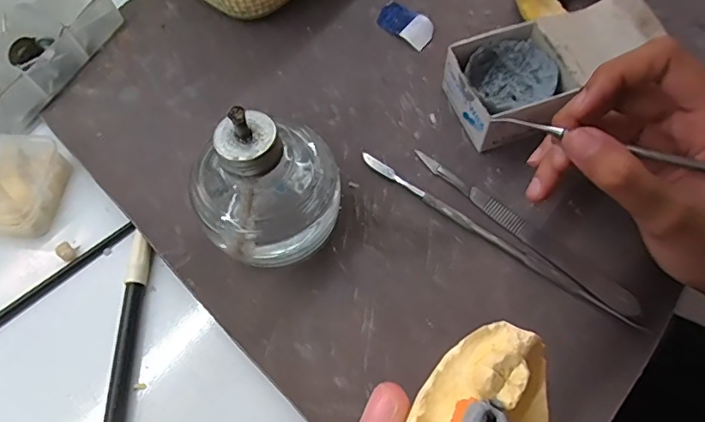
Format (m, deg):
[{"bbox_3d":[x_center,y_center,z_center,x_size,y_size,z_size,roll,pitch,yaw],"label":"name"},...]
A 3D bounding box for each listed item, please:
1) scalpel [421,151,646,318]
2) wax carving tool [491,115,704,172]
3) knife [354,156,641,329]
[{"bbox_3d":[0.091,0.009,0.275,0.137,0.004,0.014,39,72,16],"label":"scalpel"},{"bbox_3d":[0.137,-0.023,0.220,0.153,0.005,0.004,19,67,19],"label":"wax carving tool"},{"bbox_3d":[0.074,0.013,0.274,0.166,0.005,0.006,34,70,14],"label":"knife"}]

